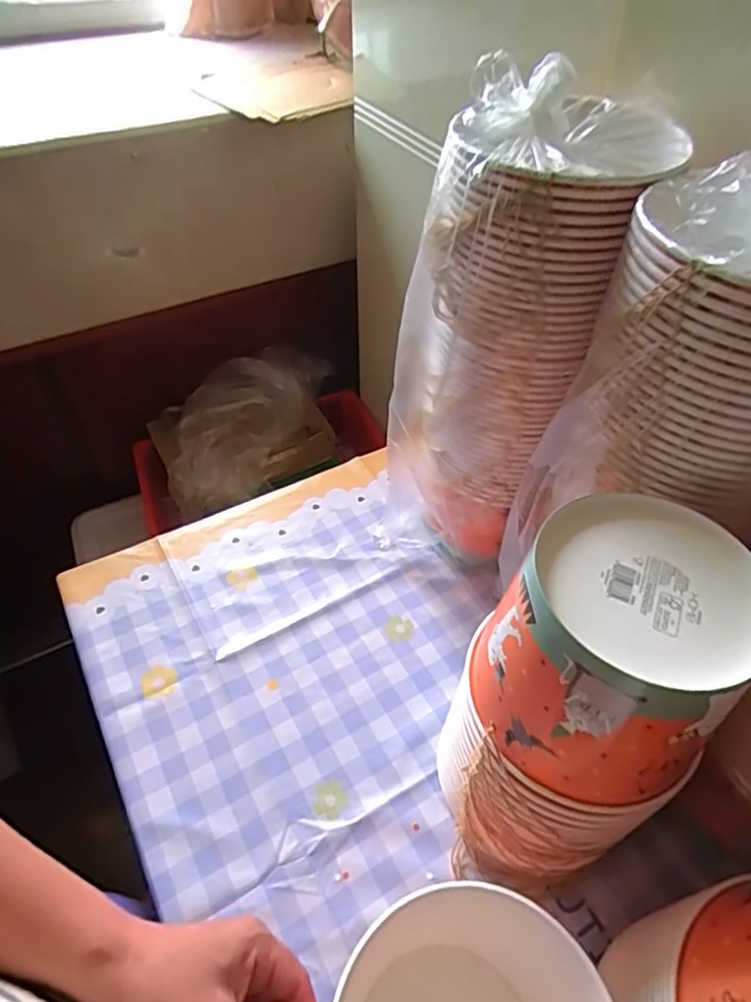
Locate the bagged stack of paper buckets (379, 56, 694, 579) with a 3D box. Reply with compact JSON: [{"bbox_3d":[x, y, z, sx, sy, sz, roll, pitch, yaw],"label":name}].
[{"bbox_3d":[0.119,-0.119,0.586,0.162,0.452,0.167,28,54,23],"label":"bagged stack of paper buckets"}]

